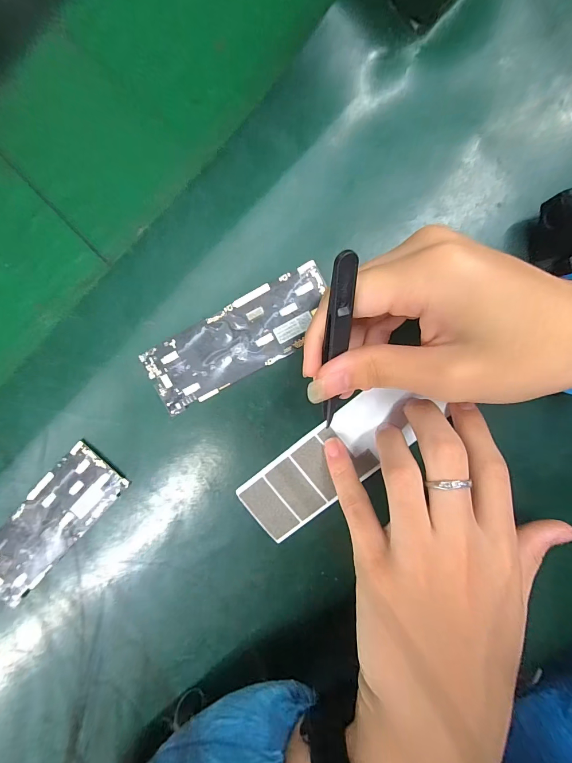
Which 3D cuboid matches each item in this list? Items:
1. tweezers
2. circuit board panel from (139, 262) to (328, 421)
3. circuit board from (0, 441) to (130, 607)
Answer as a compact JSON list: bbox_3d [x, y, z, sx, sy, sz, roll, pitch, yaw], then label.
[{"bbox_3d":[0.026,-0.010,0.175,0.010,0.118,0.009,-1,49,2],"label":"tweezers"},{"bbox_3d":[-0.029,-0.025,0.211,0.123,0.004,0.043,-28,96,5],"label":"circuit board panel"},{"bbox_3d":[-0.163,0.098,0.229,0.043,0.004,0.121,43,96,-4],"label":"circuit board"}]

